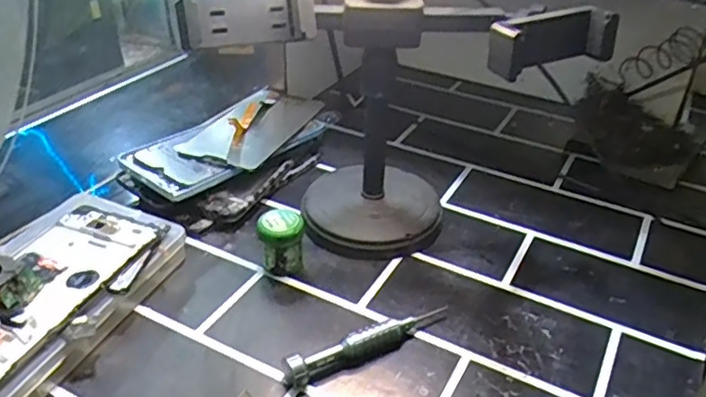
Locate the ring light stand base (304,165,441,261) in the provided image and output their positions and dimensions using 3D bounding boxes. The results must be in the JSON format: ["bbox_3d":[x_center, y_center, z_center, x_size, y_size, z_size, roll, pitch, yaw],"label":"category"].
[{"bbox_3d":[0.015,0.008,0.476,0.102,0.029,0.098,4,34,3],"label":"ring light stand base"}]

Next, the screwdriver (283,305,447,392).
[{"bbox_3d":[0.011,0.085,0.369,0.108,0.017,0.012,-17,38,-26],"label":"screwdriver"}]

